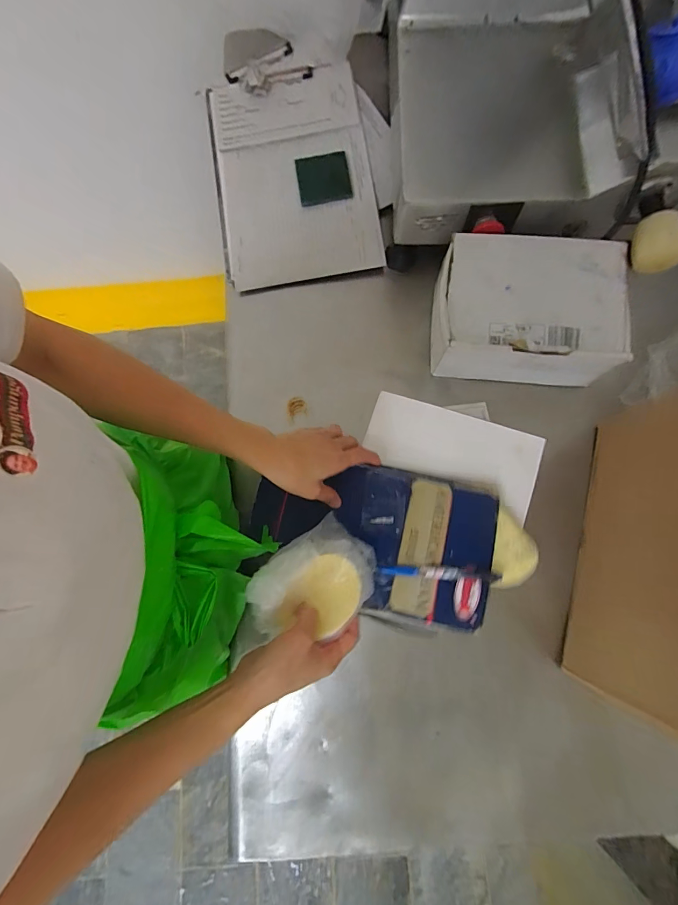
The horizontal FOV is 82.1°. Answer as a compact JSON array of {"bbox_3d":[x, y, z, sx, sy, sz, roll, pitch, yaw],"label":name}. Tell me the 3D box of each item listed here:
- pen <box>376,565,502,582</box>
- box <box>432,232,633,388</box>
[{"bbox_3d":[0.109,0.133,0.430,0.130,0.011,0.013,5,76,2],"label":"pen"},{"bbox_3d":[0.217,-0.165,0.472,0.207,0.095,0.139,3,79,2],"label":"box"}]

